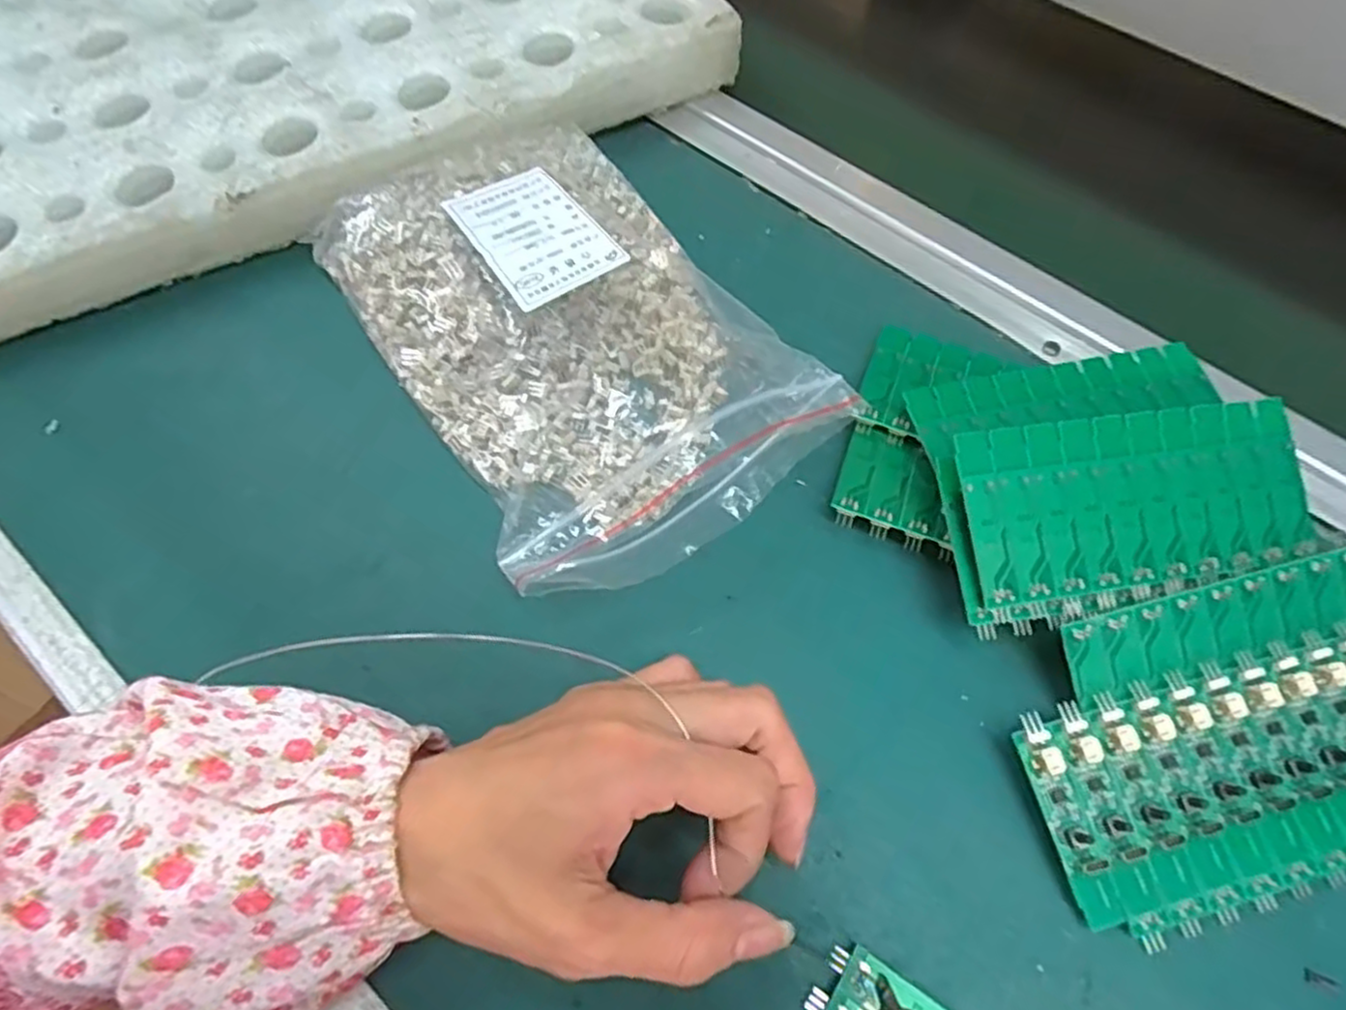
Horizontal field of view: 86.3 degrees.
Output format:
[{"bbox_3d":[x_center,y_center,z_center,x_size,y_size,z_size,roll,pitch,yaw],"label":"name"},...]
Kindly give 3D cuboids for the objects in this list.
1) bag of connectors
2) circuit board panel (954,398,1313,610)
[{"bbox_3d":[-0.048,-0.082,0.317,0.154,0.050,0.230,-33,68,-15],"label":"bag of connectors"},{"bbox_3d":[0.173,-0.003,0.266,0.136,0.004,0.064,-8,82,-9],"label":"circuit board panel"}]

